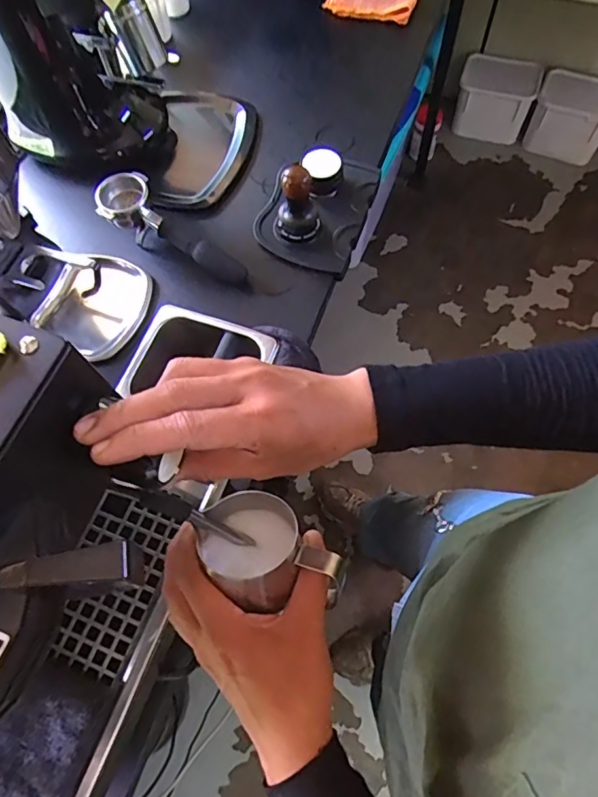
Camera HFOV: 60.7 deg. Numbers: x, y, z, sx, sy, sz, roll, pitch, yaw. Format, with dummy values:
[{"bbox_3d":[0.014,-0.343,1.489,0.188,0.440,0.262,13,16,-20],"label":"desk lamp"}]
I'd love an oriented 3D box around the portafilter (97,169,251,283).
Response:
[{"bbox_3d":[-0.172,-0.220,0.710,0.218,0.074,0.069,32,71,-3],"label":"portafilter"}]

